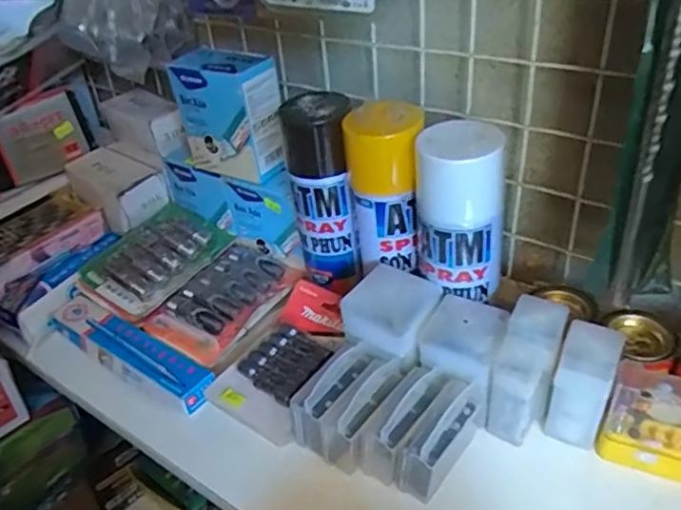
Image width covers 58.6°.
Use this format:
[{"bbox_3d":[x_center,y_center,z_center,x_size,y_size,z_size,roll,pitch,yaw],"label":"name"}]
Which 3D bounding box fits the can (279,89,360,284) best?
[{"bbox_3d":[-0.017,-0.056,0.545,0.056,0.163,0.058,-6,33,-2],"label":"can"}]

